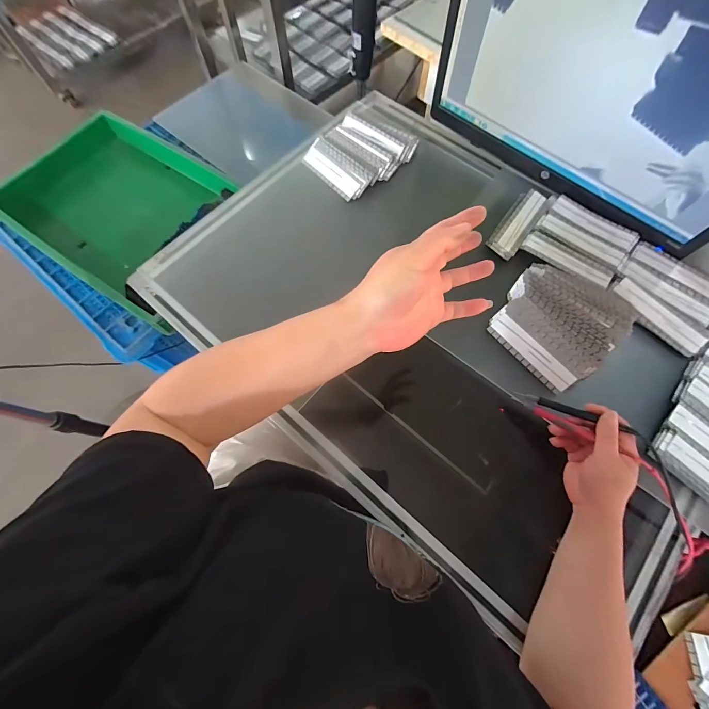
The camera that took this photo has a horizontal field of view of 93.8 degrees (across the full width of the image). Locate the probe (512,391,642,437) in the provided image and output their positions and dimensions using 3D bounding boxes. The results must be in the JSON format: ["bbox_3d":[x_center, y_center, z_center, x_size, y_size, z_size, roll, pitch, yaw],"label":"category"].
[{"bbox_3d":[0.261,0.069,0.398,0.127,0.017,0.011,19,70,28],"label":"probe"}]

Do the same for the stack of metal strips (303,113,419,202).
[{"bbox_3d":[0.005,-0.358,0.587,0.166,0.023,0.138,-40,75,-14],"label":"stack of metal strips"}]

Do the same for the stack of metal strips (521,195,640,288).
[{"bbox_3d":[0.352,-0.177,0.513,0.134,0.011,0.130,35,74,15],"label":"stack of metal strips"}]

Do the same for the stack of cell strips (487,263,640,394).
[{"bbox_3d":[0.281,-0.052,0.451,0.160,0.033,0.146,-43,75,-14],"label":"stack of cell strips"}]

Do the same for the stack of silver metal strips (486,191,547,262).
[{"bbox_3d":[0.255,-0.207,0.519,0.044,0.013,0.133,34,73,12],"label":"stack of silver metal strips"}]

